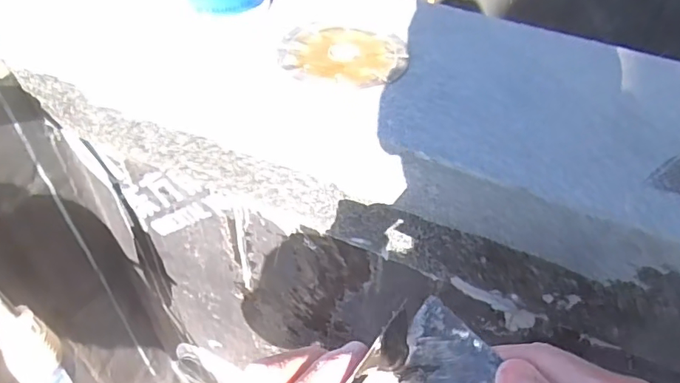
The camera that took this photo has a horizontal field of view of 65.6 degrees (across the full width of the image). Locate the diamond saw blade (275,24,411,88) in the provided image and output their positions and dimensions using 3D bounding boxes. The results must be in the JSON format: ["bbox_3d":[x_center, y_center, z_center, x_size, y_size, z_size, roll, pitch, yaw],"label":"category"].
[{"bbox_3d":[0.004,-0.113,0.435,0.101,0.004,0.083,9,48,5],"label":"diamond saw blade"}]

